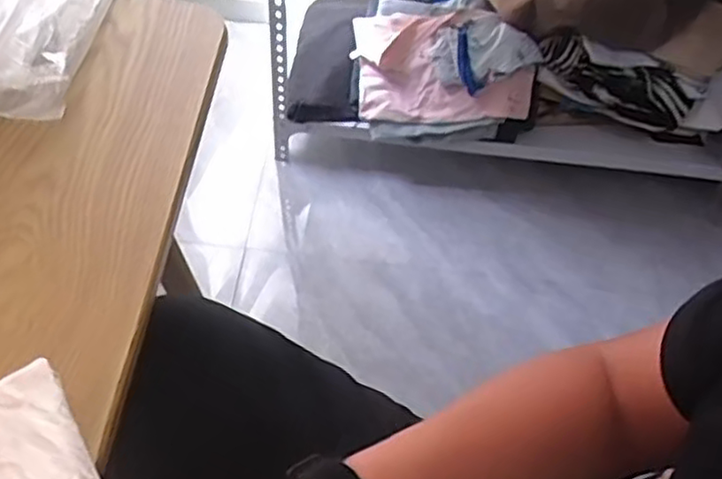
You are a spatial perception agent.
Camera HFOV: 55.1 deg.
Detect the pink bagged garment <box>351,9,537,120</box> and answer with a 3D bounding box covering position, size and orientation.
[{"bbox_3d":[0.161,-0.336,1.347,0.352,0.158,0.145,8,57,2],"label":"pink bagged garment"}]

